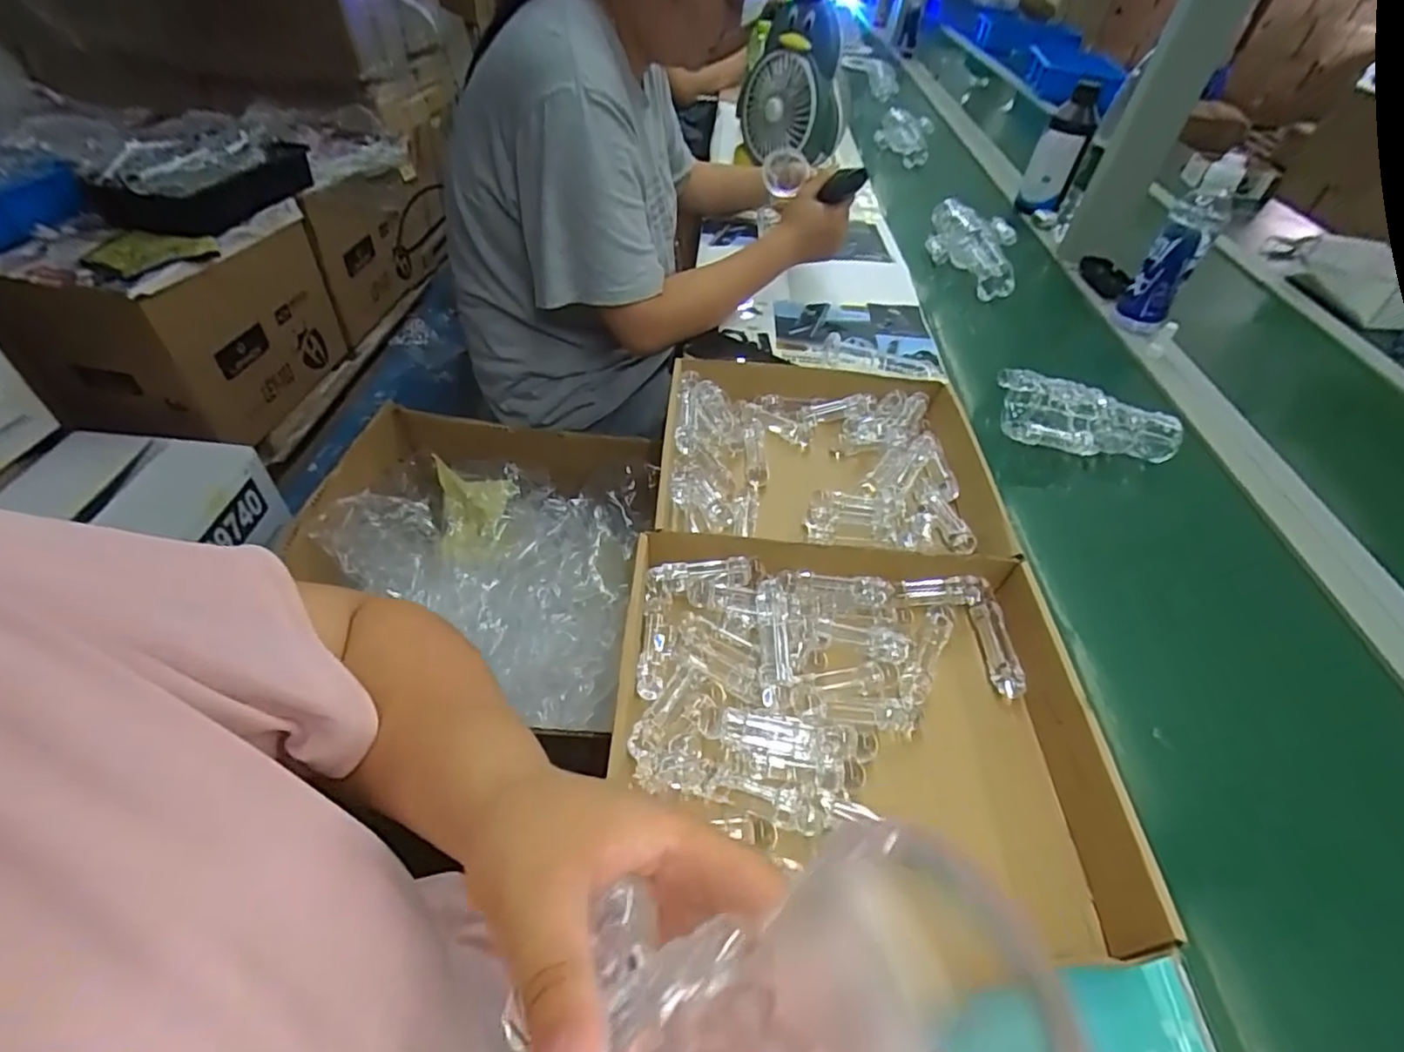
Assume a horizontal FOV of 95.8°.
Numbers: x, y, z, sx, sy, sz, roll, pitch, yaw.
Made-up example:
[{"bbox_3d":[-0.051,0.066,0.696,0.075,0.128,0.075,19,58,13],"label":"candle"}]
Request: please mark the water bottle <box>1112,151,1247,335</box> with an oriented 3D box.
[{"bbox_3d":[0.679,-0.392,0.907,0.068,0.222,0.060,33,52,24],"label":"water bottle"}]

